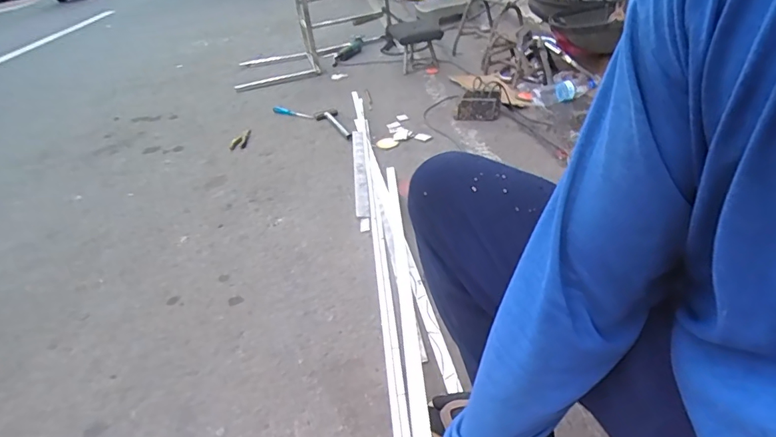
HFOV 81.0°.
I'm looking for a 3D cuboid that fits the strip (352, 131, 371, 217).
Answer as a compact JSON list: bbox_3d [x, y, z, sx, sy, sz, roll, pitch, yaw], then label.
[{"bbox_3d":[-0.093,-0.172,1.507,0.040,0.018,0.559,-7,34,-2],"label":"strip"}]

